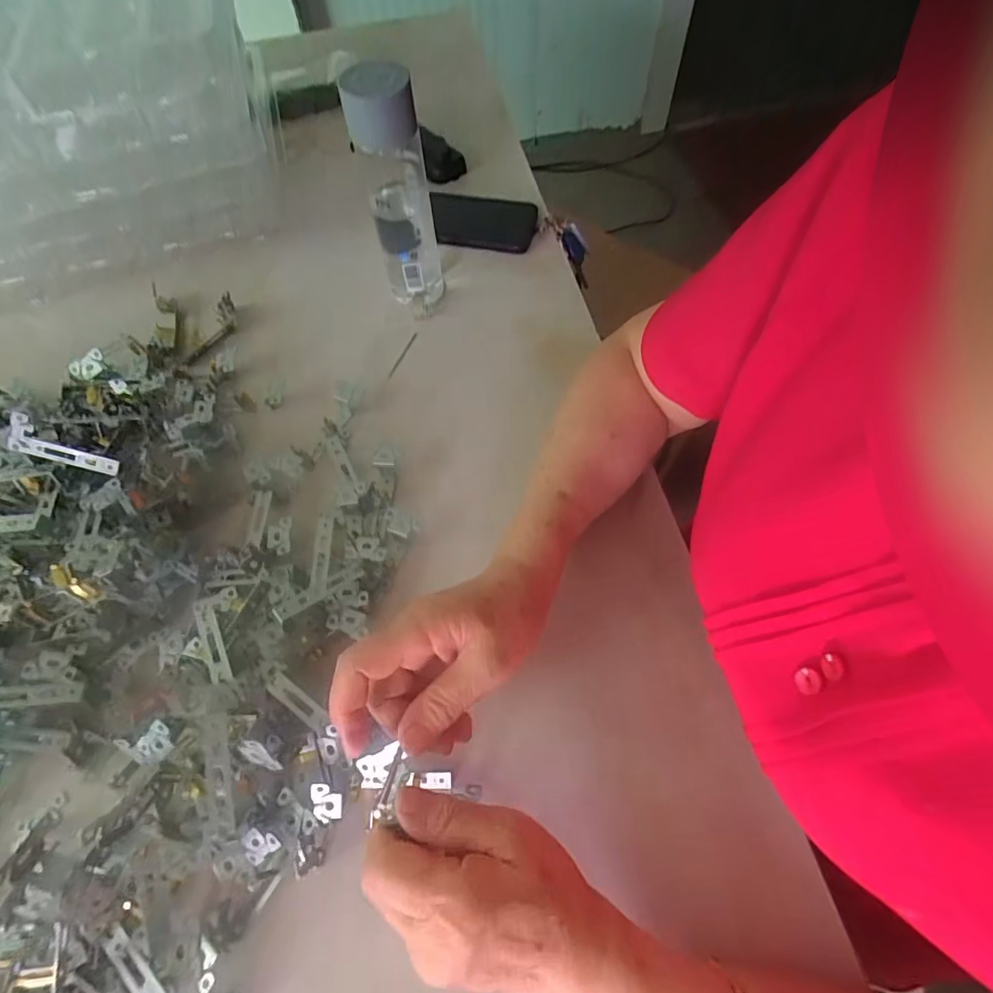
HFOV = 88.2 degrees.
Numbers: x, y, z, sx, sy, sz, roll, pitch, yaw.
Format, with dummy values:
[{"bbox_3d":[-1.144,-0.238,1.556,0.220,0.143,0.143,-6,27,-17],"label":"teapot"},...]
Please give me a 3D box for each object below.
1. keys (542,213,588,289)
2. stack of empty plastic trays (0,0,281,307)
[{"bbox_3d":[0.084,-0.284,0.599,0.028,0.094,0.040,4,61,41],"label":"keys"},{"bbox_3d":[-0.481,-0.418,0.553,0.434,0.196,0.341,-17,64,-6],"label":"stack of empty plastic trays"}]

